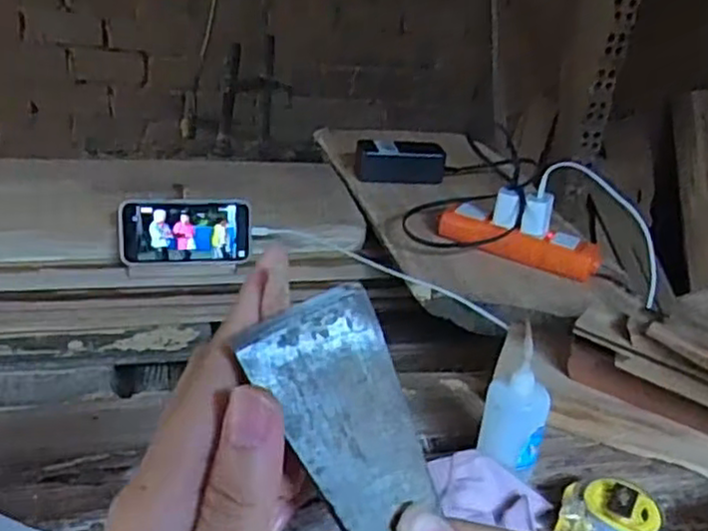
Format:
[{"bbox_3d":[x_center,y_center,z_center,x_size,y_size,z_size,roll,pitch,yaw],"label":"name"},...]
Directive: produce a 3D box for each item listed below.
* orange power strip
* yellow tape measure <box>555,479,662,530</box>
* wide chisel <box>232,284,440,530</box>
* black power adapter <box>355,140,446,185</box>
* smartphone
[{"bbox_3d":[0.202,-0.032,0.882,0.201,0.036,0.048,22,32,26],"label":"orange power strip"},{"bbox_3d":[0.189,0.189,0.529,0.068,0.032,0.052,17,30,17],"label":"yellow tape measure"},{"bbox_3d":[0.038,0.122,0.203,0.041,0.014,0.244,-23,85,-44],"label":"wide chisel"},{"bbox_3d":[0.069,-0.154,1.076,0.131,0.057,0.058,0,29,-13],"label":"black power adapter"},{"bbox_3d":[-0.201,-0.040,0.854,0.151,0.078,0.005,-1,13,-15],"label":"smartphone"}]

